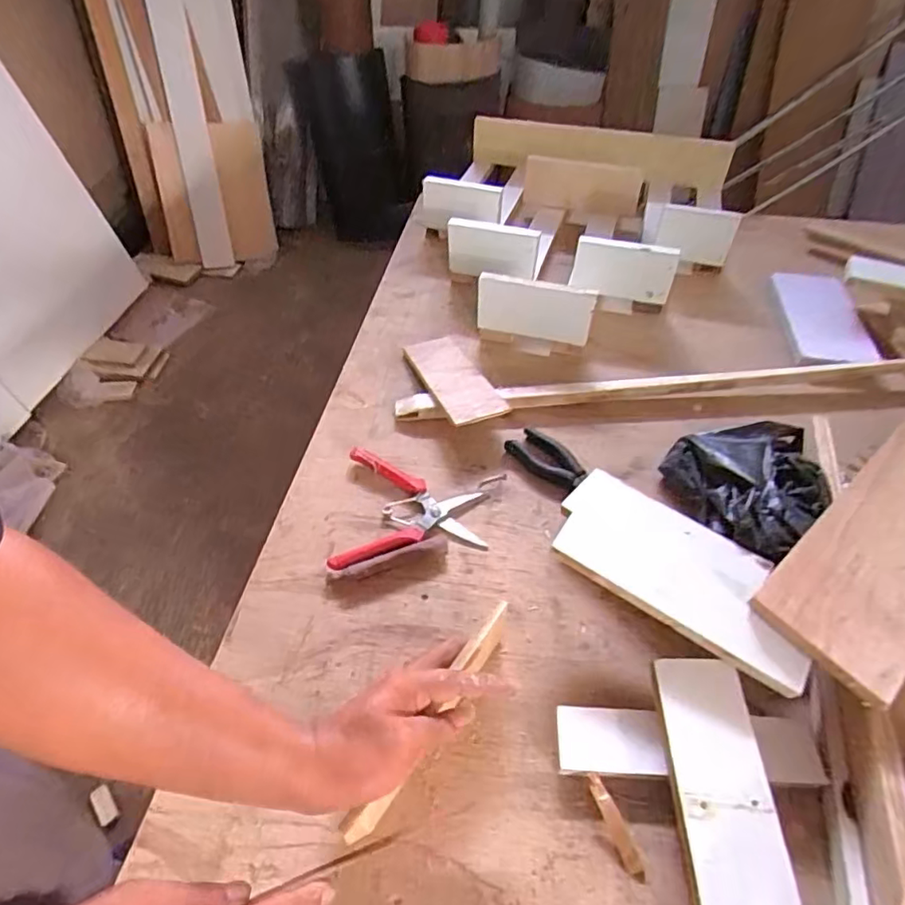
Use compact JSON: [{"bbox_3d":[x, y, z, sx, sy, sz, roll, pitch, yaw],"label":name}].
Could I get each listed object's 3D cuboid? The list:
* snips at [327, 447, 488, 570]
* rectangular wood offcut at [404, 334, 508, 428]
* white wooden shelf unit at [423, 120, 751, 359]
[{"bbox_3d":[-0.044,0.061,0.617,0.151,0.018,0.154,3,49,3],"label":"snips"},{"bbox_3d":[0.000,-0.096,0.735,0.073,0.012,0.197,-16,39,-15],"label":"rectangular wood offcut"},{"bbox_3d":[0.192,-0.384,0.951,0.489,0.120,0.583,14,51,12],"label":"white wooden shelf unit"}]

